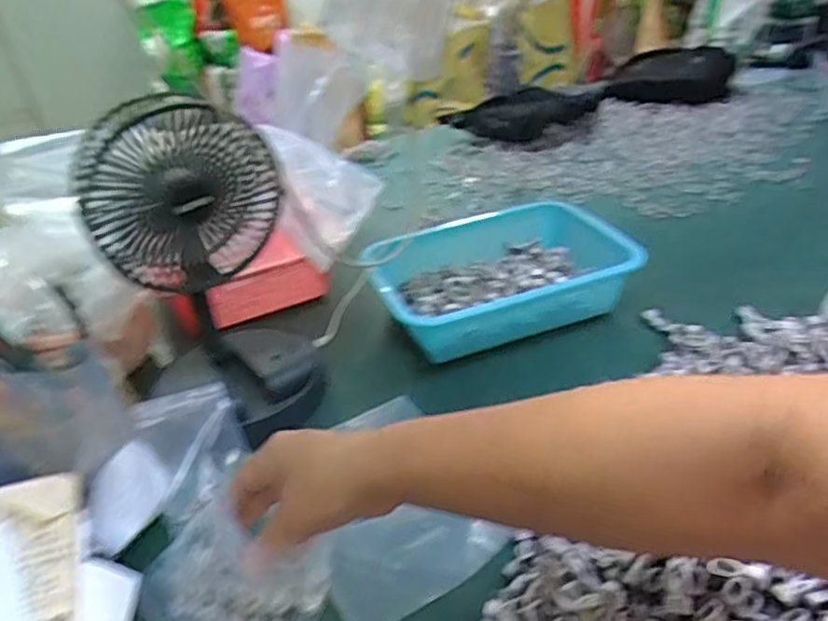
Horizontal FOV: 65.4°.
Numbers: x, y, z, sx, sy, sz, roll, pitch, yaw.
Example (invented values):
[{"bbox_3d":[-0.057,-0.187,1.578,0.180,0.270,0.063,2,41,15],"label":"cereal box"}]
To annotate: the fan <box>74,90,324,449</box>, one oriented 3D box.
[{"bbox_3d":[-0.186,-0.024,0.598,0.156,0.302,0.139,-23,34,-23],"label":"fan"}]

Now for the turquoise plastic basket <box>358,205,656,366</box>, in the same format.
[{"bbox_3d":[0.092,-0.042,0.730,0.273,0.067,0.189,-14,32,-10],"label":"turquoise plastic basket"}]

